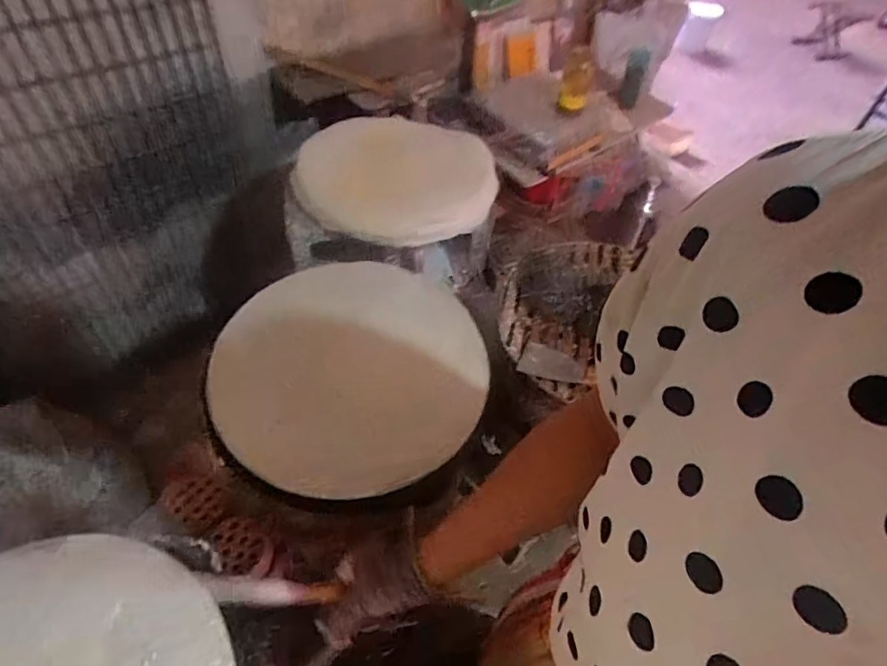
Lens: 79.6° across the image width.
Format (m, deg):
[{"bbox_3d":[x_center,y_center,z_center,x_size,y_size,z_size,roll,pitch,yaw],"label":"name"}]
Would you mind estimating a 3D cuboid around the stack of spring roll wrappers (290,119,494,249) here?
[{"bbox_3d":[-0.082,-0.296,1.023,0.387,0.080,0.300,-8,72,-19],"label":"stack of spring roll wrappers"}]

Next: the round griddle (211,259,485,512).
[{"bbox_3d":[-0.127,0.055,0.761,0.391,0.060,0.365,2,52,-3],"label":"round griddle"}]

